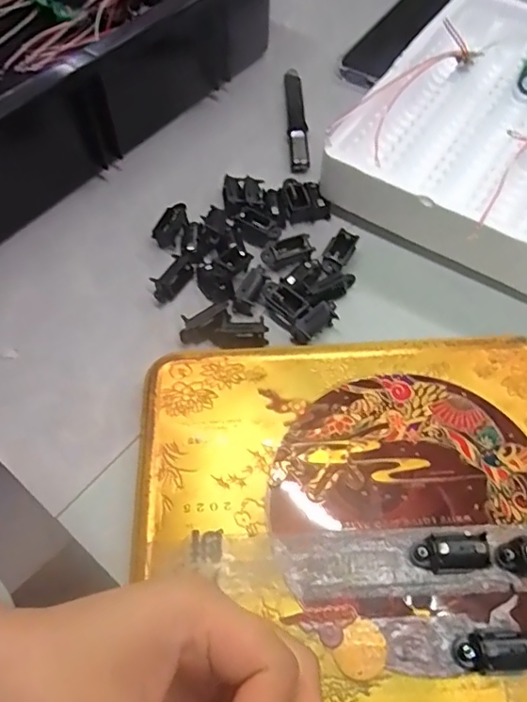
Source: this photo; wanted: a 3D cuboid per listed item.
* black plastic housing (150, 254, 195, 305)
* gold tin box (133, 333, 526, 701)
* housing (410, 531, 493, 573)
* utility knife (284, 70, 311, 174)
[{"bbox_3d":[-0.061,-0.048,0.355,0.017,0.013,0.035,31,65,19],"label":"black plastic housing"},{"bbox_3d":[0.054,0.082,0.272,0.231,0.017,0.191,-3,59,0],"label":"gold tin box"},{"bbox_3d":[0.089,0.094,0.250,0.037,0.014,0.016,-5,59,-1],"label":"housing"},{"bbox_3d":[0.027,-0.195,0.438,0.015,0.008,0.125,-1,59,1],"label":"utility knife"}]

